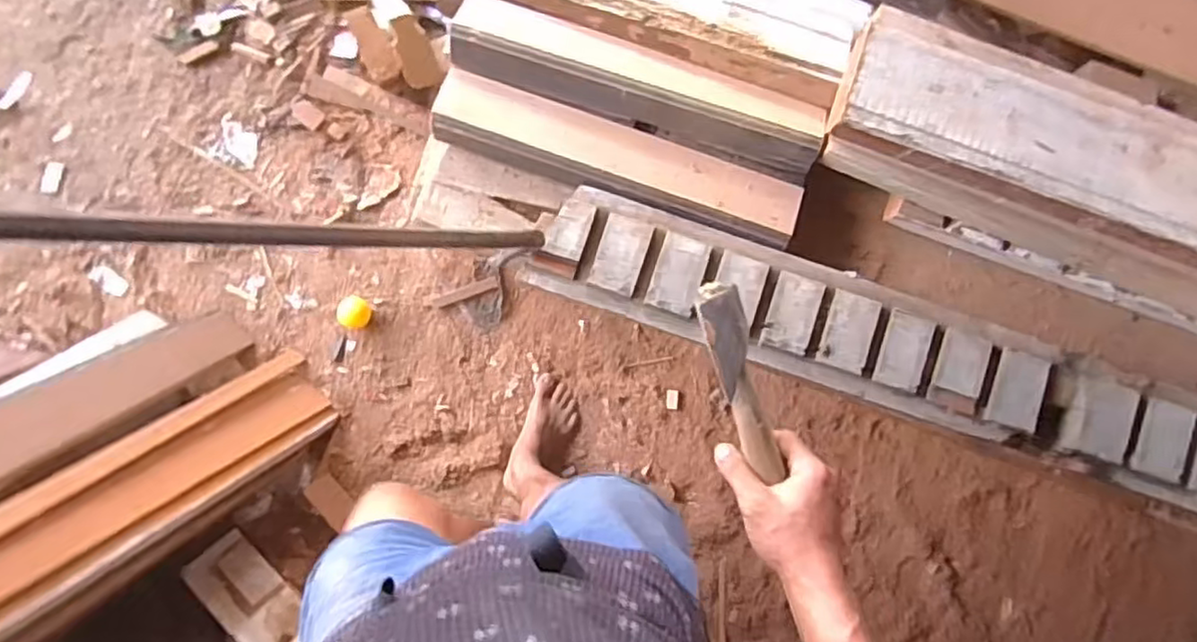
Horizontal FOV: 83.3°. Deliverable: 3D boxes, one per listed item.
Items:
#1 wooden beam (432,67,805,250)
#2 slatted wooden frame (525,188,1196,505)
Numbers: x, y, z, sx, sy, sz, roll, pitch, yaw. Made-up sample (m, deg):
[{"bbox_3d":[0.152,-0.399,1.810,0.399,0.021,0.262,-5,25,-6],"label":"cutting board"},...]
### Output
[{"bbox_3d":[0.024,-0.191,0.785,0.425,0.035,0.081,18,88,-3],"label":"wooden beam"},{"bbox_3d":[0.491,0.086,0.768,1.180,0.047,0.137,19,86,-1],"label":"slatted wooden frame"}]

